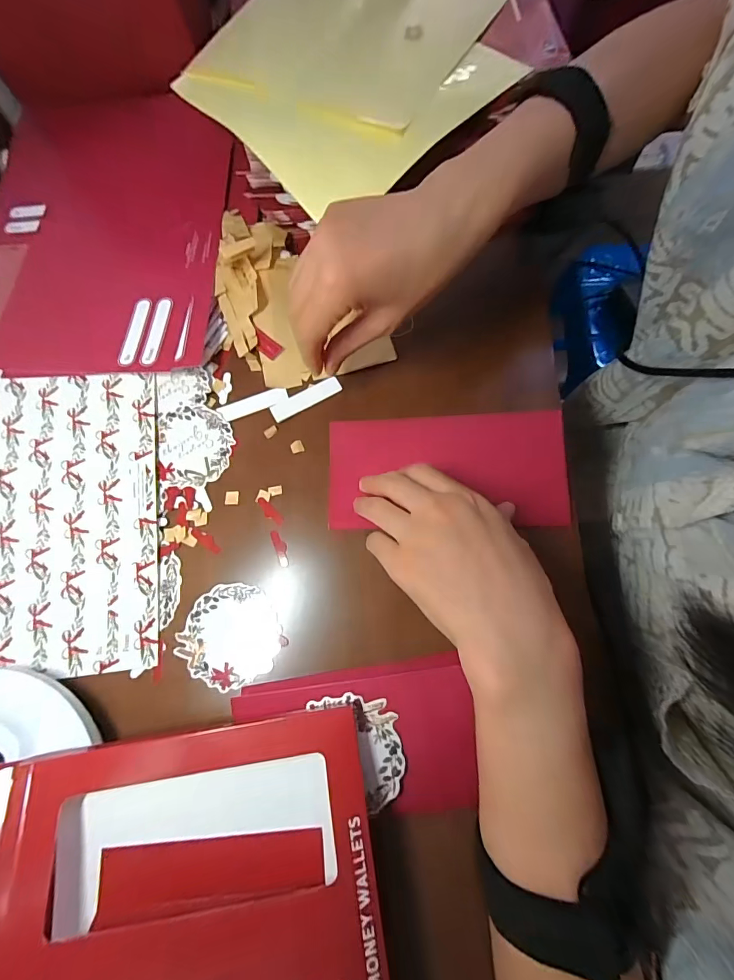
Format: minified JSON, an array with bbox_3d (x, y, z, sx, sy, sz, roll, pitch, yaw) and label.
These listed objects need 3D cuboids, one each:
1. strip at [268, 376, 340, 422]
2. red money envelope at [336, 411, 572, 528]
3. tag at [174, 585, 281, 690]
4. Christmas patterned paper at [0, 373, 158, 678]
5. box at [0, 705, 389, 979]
[{"bbox_3d":[-0.050,-0.074,0.334,0.059,0.004,0.016,-27,76,-2],"label":"strip"},{"bbox_3d":[0.056,-0.015,0.304,0.171,0.009,0.086,1,73,9],"label":"red money envelope"},{"bbox_3d":[-0.094,0.100,0.286,0.067,0.004,0.067,-1,73,5],"label":"tag"},{"bbox_3d":[-0.245,0.016,0.312,0.172,0.005,0.232,-6,78,0],"label":"Christmas patterned paper"},{"bbox_3d":[-0.114,0.232,0.205,0.243,0.021,0.188,-10,72,1],"label":"box"}]

